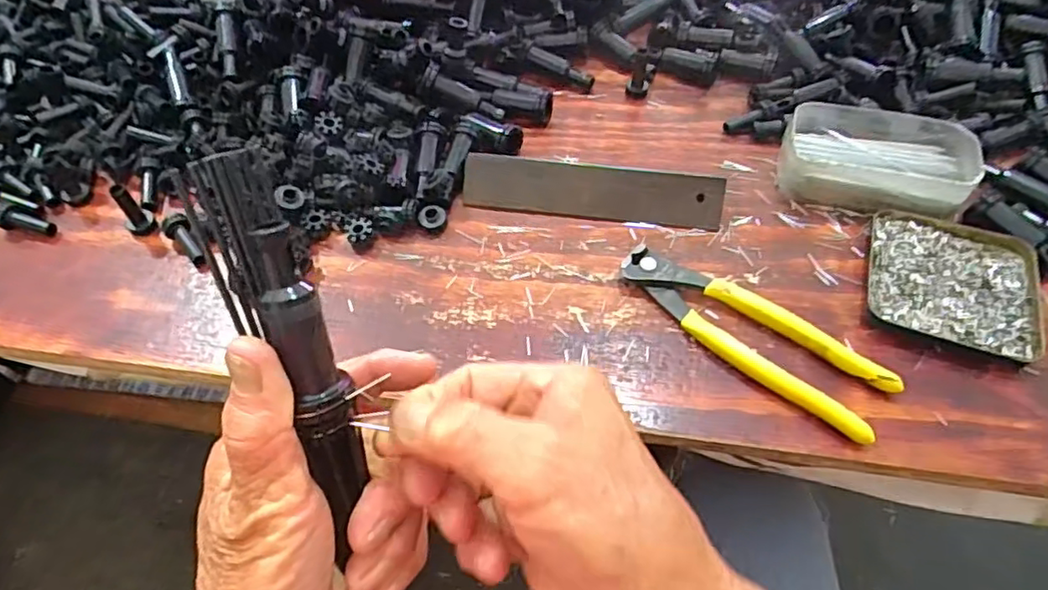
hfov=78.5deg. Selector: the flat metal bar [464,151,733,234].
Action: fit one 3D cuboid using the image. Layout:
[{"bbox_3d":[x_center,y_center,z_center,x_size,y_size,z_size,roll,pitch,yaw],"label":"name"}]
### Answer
[{"bbox_3d":[0.046,-0.070,0.434,0.172,0.036,0.006,6,13,4],"label":"flat metal bar"}]

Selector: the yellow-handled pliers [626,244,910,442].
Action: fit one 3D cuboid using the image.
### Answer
[{"bbox_3d":[0.131,0.020,0.377,0.162,0.018,0.044,36,62,23],"label":"yellow-handled pliers"}]

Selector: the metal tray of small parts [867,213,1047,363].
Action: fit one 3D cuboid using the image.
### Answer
[{"bbox_3d":[0.265,-0.010,0.394,0.097,0.010,0.090,19,60,12],"label":"metal tray of small parts"}]

